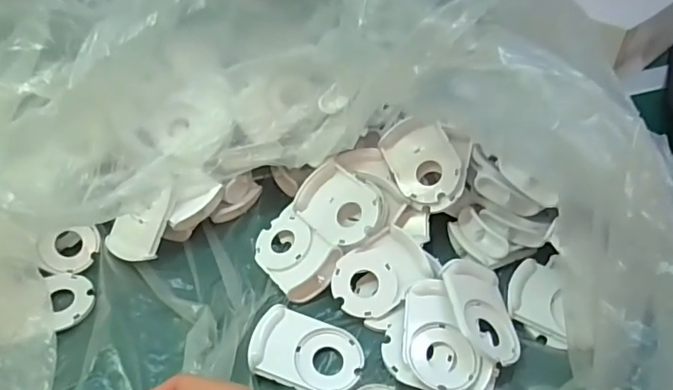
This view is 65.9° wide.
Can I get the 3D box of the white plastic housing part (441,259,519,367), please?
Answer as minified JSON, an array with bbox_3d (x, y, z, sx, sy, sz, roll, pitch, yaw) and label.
[{"bbox_3d":[0.111,0.087,0.401,0.055,0.014,0.084,15,47,-26],"label":"white plastic housing part"}]

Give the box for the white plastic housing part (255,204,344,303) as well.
[{"bbox_3d":[-0.038,0.052,0.453,0.057,0.012,0.088,-47,50,-9],"label":"white plastic housing part"}]

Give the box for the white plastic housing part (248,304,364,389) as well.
[{"bbox_3d":[-0.022,0.118,0.393,0.081,0.015,0.056,11,45,14],"label":"white plastic housing part"}]

